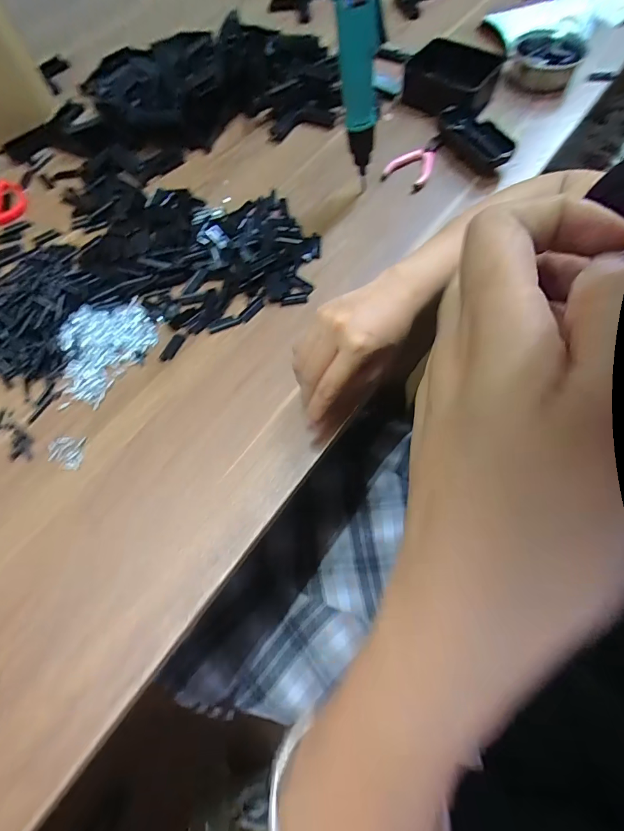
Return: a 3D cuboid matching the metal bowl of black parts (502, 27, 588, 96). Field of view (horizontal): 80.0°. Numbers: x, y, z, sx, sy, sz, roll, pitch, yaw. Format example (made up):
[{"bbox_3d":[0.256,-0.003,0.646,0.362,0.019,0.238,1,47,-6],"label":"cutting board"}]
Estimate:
[{"bbox_3d":[0.323,-0.493,0.520,0.094,0.036,0.096,27,71,12],"label":"metal bowl of black parts"}]

